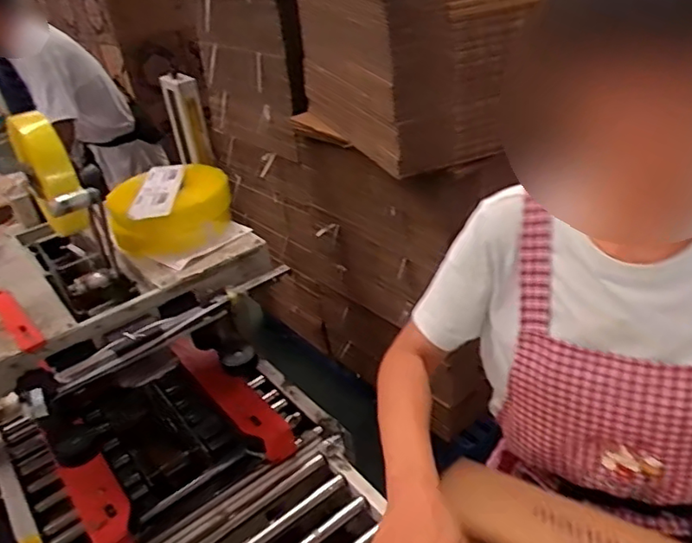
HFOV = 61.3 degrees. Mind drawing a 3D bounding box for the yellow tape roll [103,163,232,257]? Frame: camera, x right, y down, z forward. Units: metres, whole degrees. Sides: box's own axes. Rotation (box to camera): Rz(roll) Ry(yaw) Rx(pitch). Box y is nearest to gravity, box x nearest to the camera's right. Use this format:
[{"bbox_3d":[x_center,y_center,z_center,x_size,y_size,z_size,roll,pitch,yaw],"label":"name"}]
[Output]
[{"bbox_3d":[-0.393,-0.148,1.326,0.270,0.098,0.281,-19,34,-17],"label":"yellow tape roll"}]

